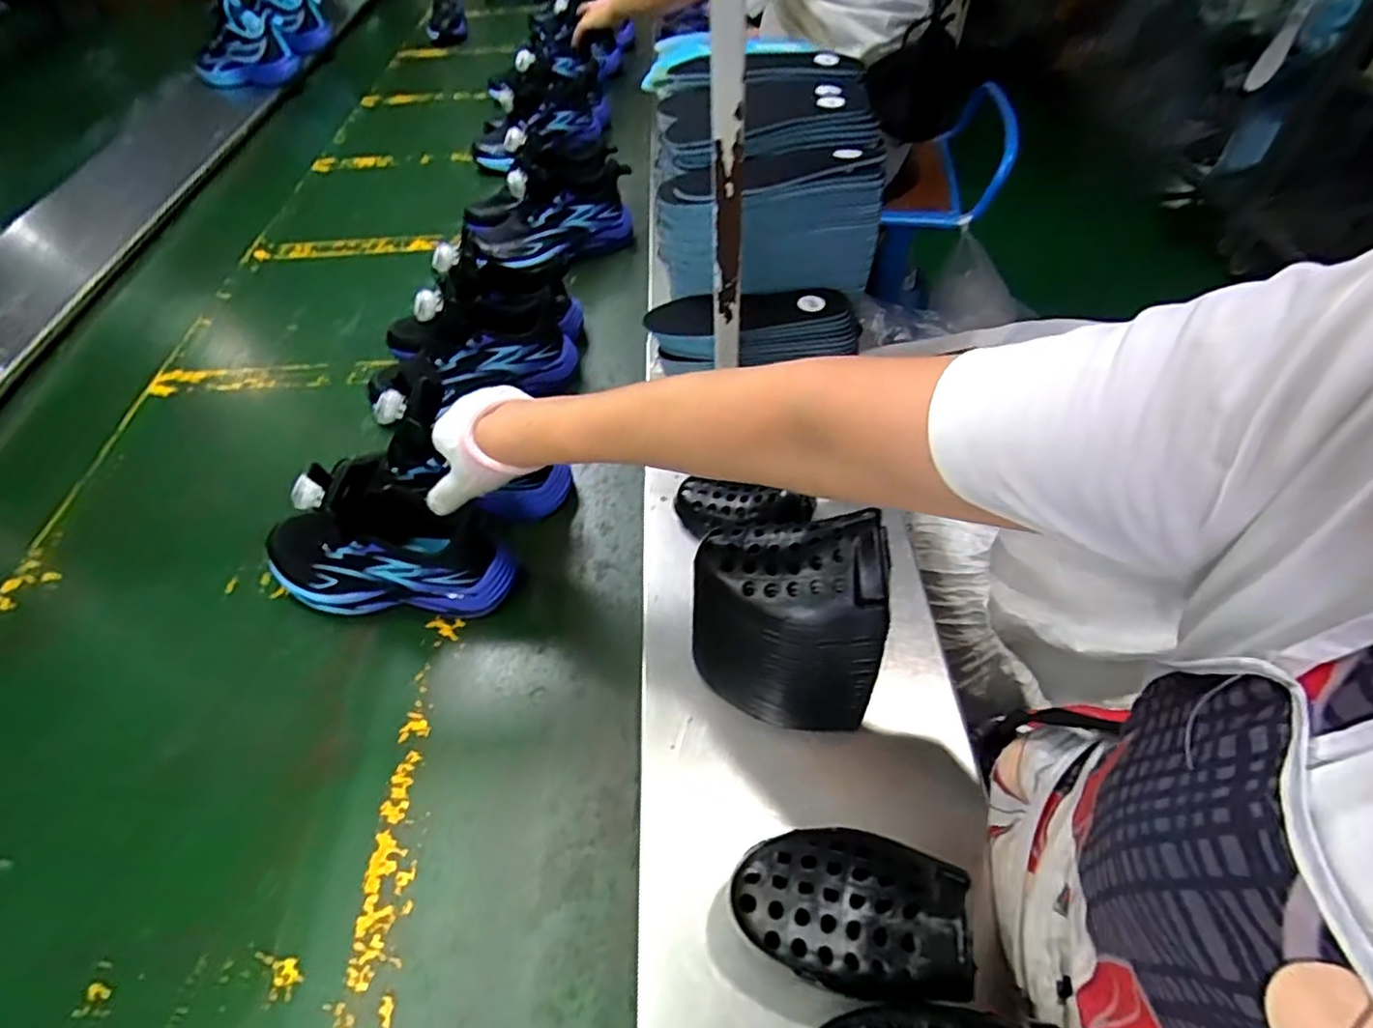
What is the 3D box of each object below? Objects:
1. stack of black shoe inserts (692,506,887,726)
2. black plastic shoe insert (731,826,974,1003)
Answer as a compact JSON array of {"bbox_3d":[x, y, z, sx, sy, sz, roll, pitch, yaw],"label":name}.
[{"bbox_3d":[0.067,0.079,0.448,0.124,0.174,0.088,8,52,7],"label":"stack of black shoe inserts"},{"bbox_3d":[0.089,0.209,0.349,0.123,0.040,0.079,3,39,26],"label":"black plastic shoe insert"}]

